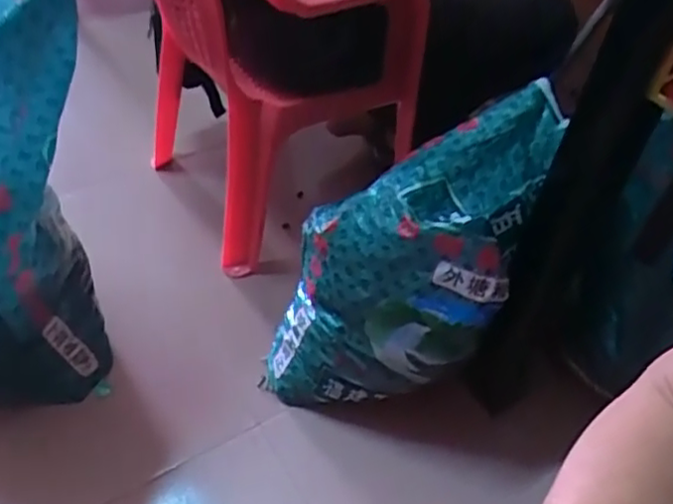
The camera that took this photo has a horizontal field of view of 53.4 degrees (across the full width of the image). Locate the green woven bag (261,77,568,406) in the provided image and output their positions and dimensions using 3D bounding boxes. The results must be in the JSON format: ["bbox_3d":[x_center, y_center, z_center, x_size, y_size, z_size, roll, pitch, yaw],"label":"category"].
[{"bbox_3d":[0.093,0.027,0.872,0.184,0.561,0.235,16,28,-52],"label":"green woven bag"}]

